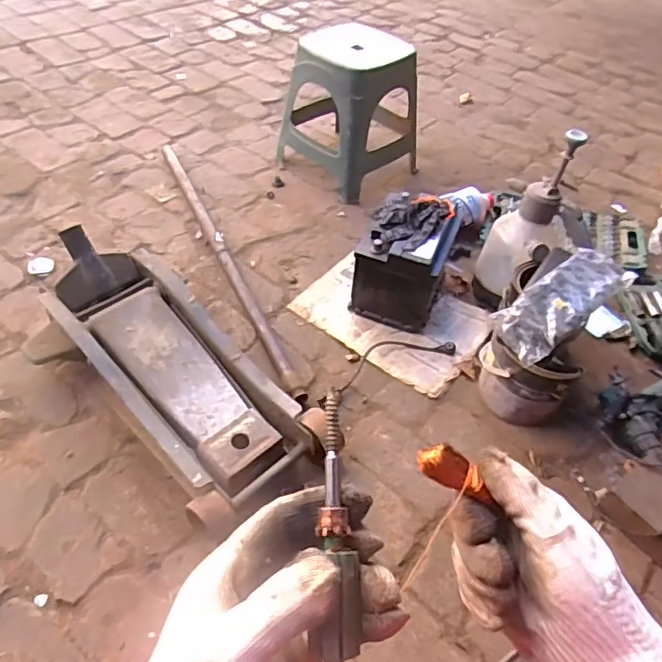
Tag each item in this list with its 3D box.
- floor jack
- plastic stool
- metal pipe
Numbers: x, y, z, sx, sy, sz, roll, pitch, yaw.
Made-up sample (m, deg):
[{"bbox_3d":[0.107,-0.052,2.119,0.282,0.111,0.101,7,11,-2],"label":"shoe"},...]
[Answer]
[{"bbox_3d":[-0.276,0.068,0.969,0.563,0.186,0.255,35,54,24],"label":"floor jack"},{"bbox_3d":[0.048,-0.546,1.409,0.264,0.301,0.263,36,57,25],"label":"plastic stool"},{"bbox_3d":[-0.248,-0.185,1.293,0.030,0.028,0.899,-19,53,-18],"label":"metal pipe"}]

